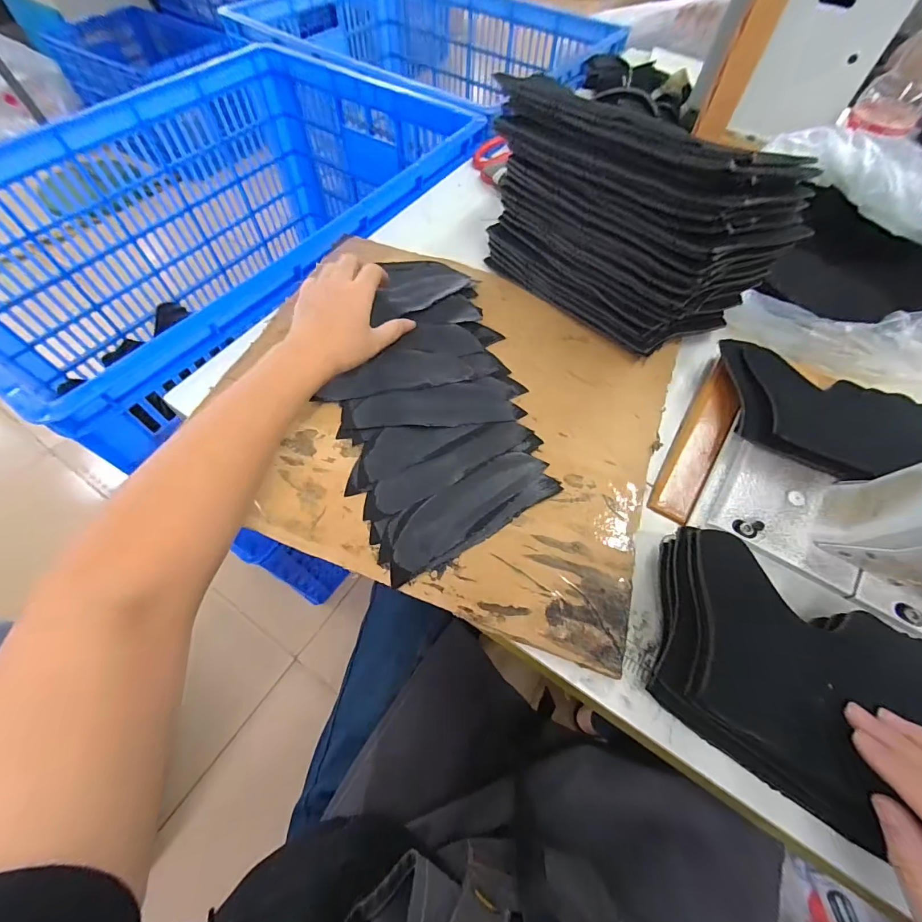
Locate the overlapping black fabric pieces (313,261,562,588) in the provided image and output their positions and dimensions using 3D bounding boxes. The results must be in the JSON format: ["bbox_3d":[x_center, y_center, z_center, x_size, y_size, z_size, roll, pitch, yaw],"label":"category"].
[{"bbox_3d":[-0.032,-0.068,0.381,0.162,0.013,0.315,-17,64,-7],"label":"overlapping black fabric pieces"}]

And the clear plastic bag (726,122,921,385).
[{"bbox_3d":[0.372,-0.180,0.382,0.176,0.128,0.203,-2,61,-2],"label":"clear plastic bag"}]

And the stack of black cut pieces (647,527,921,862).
[{"bbox_3d":[0.252,0.142,0.246,0.251,0.045,0.135,16,64,11],"label":"stack of black cut pieces"}]

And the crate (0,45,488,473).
[{"bbox_3d":[-0.332,-0.332,0.640,0.467,0.270,0.678,32,65,16],"label":"crate"}]

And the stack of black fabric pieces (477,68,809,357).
[{"bbox_3d":[0.147,-0.224,0.373,0.111,0.172,0.241,-39,68,-20],"label":"stack of black fabric pieces"}]

